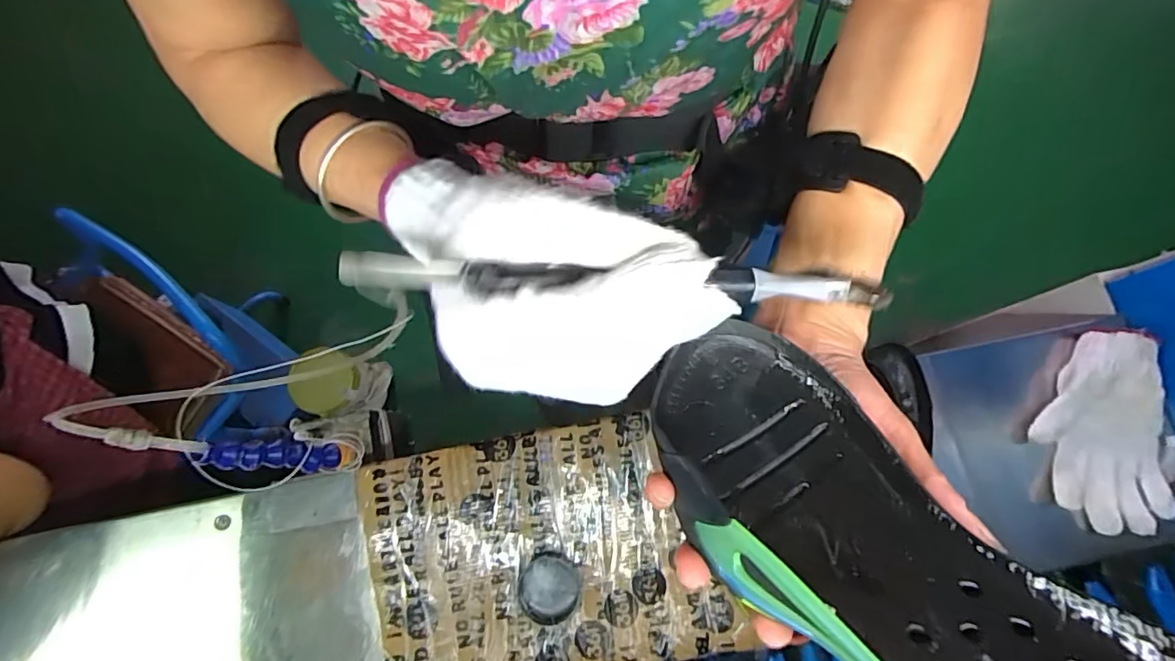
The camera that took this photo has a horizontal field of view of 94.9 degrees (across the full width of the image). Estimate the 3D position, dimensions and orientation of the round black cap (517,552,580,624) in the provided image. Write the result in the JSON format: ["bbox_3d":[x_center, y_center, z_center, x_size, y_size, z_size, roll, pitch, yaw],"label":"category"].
[{"bbox_3d":[-0.037,0.252,0.526,0.058,0.016,0.065,10,77,3],"label":"round black cap"}]

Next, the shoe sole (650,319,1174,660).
[{"bbox_3d":[0.103,0.077,0.194,0.088,0.042,0.230,-35,41,-8],"label":"shoe sole"}]

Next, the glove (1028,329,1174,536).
[{"bbox_3d":[0.529,0.100,0.550,0.130,0.035,0.202,4,77,1],"label":"glove"}]

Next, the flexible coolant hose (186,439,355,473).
[{"bbox_3d":[-0.285,0.117,0.503,0.038,0.143,0.026,-7,75,29],"label":"flexible coolant hose"}]

